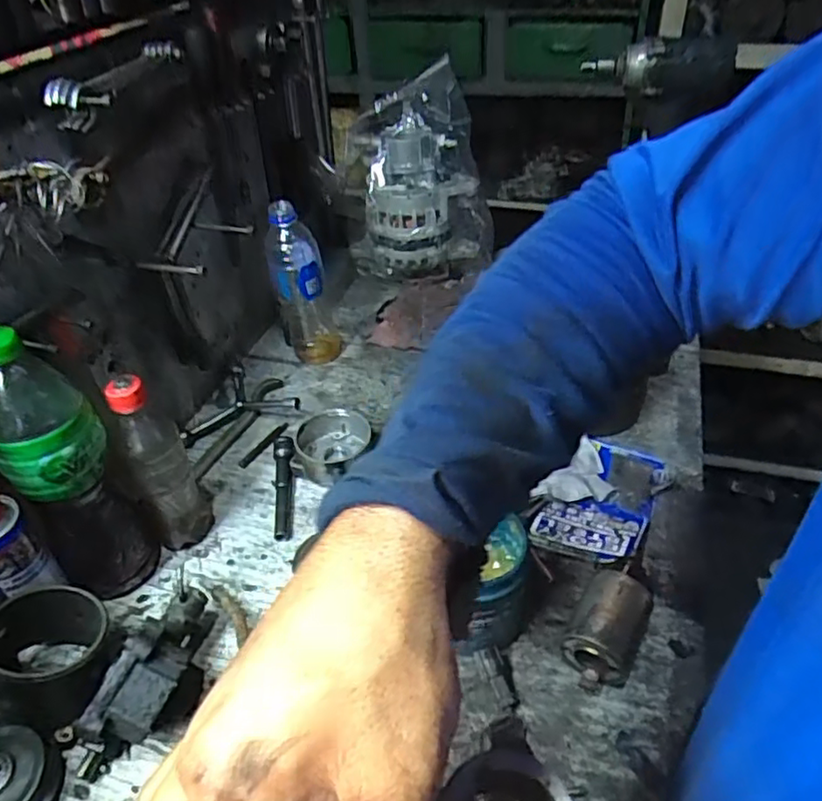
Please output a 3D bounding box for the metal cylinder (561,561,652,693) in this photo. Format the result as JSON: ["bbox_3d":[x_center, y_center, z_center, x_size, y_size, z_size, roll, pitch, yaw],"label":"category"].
[{"bbox_3d":[0.161,0.181,0.523,0.050,0.057,0.091,20,45,26],"label":"metal cylinder"}]

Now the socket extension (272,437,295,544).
[{"bbox_3d":[-0.133,0.089,0.675,0.022,0.026,0.123,-8,40,-5],"label":"socket extension"}]

